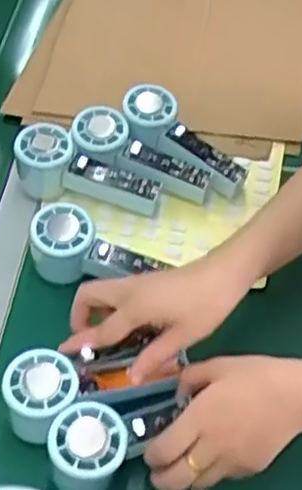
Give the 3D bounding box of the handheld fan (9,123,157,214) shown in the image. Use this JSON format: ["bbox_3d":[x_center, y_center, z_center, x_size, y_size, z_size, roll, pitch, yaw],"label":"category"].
[{"bbox_3d":[-0.065,-0.075,0.696,0.146,0.060,0.046,12,53,8],"label":"handheld fan"}]

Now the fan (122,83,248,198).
[{"bbox_3d":[0.034,-0.110,0.712,0.151,0.031,0.063,39,59,5],"label":"fan"}]

